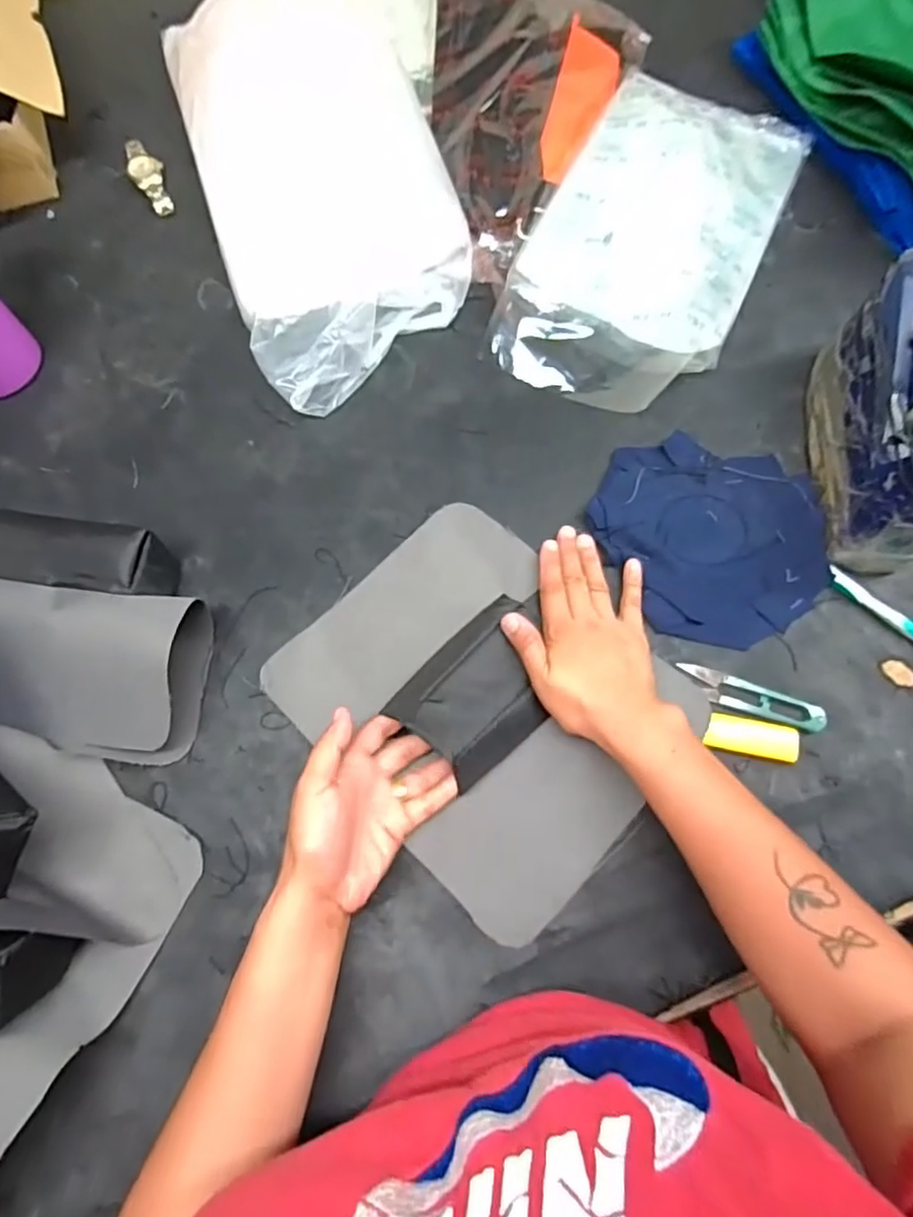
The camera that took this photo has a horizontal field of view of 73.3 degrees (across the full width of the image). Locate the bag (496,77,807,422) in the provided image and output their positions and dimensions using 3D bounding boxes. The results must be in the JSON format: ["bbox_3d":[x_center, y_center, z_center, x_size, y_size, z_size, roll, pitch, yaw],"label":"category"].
[{"bbox_3d":[0.187,-0.352,0.576,0.194,0.047,0.376,25,72,10],"label":"bag"}]

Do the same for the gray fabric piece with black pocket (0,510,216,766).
[{"bbox_3d":[-0.296,0.017,0.443,0.228,0.060,0.155,6,70,3],"label":"gray fabric piece with black pocket"}]

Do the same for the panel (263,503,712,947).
[{"bbox_3d":[0.022,0.058,0.442,0.262,0.033,0.221,41,75,15],"label":"panel"}]

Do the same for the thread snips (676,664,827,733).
[{"bbox_3d":[0.213,0.065,0.444,0.100,0.010,0.024,19,71,8],"label":"thread snips"}]

